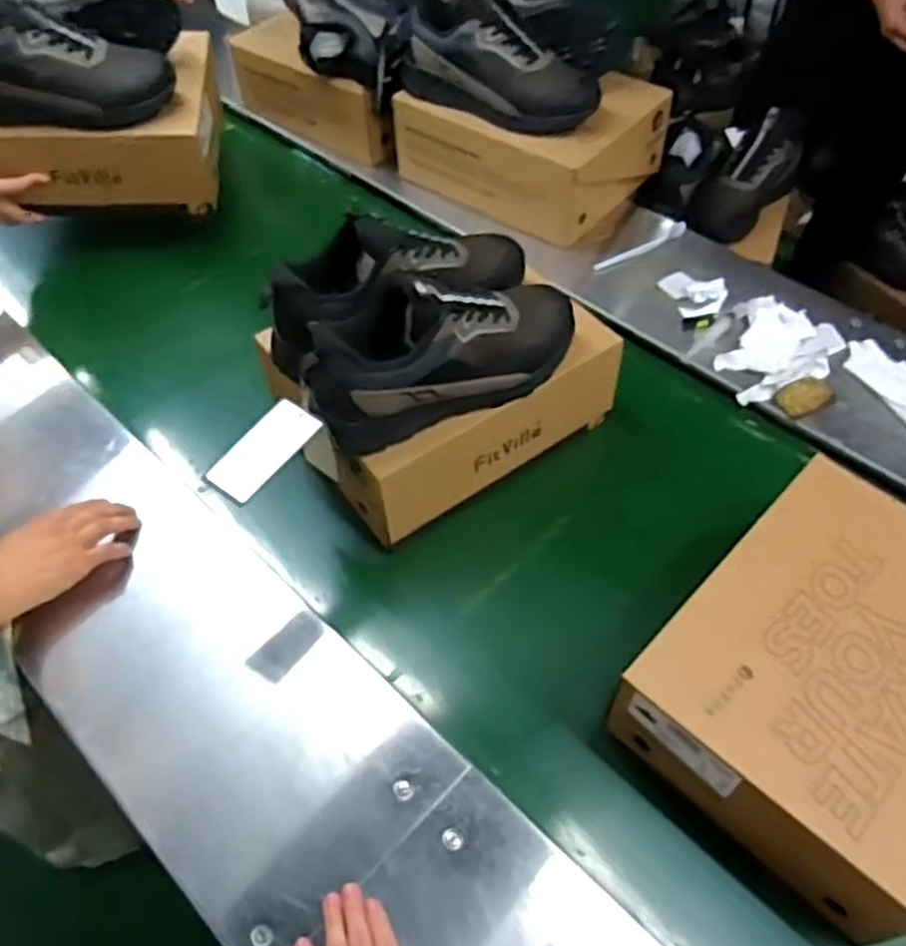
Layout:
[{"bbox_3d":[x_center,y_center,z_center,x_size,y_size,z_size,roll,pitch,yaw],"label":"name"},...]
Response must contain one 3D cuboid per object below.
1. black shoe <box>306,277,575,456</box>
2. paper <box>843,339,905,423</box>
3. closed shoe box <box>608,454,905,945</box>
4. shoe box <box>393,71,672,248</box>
[{"bbox_3d":[-0.007,-0.135,0.776,0.292,0.137,0.101,-23,56,-15],"label":"black shoe"},{"bbox_3d":[0.554,-0.102,0.960,0.061,0.017,0.176,-24,56,-15],"label":"paper"},{"bbox_3d":[0.341,0.180,0.682,0.315,0.115,0.259,-38,61,-24],"label":"closed shoe box"},{"bbox_3d":[0.121,-0.524,1.201,0.355,0.155,0.251,28,59,21],"label":"shoe box"}]

